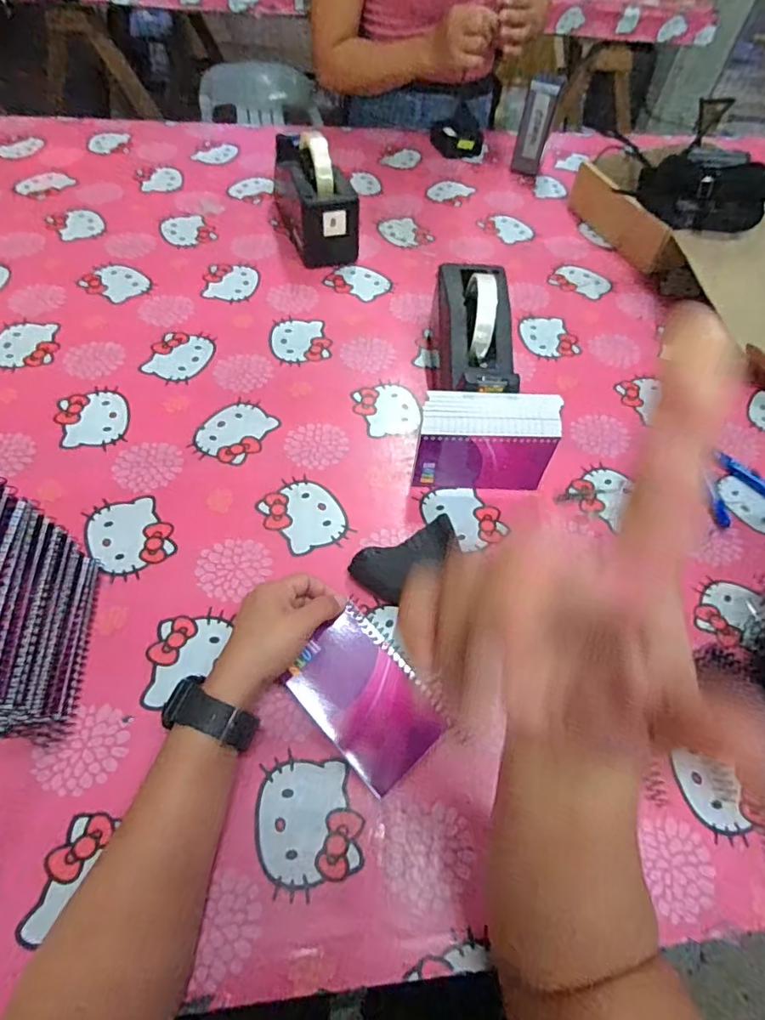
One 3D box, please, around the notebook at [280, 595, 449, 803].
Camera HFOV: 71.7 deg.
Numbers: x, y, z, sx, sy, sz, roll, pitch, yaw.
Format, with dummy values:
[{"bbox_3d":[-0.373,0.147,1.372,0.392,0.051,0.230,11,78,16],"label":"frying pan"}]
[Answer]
[{"bbox_3d":[-0.012,0.147,0.419,0.083,0.005,0.119,-42,76,-13],"label":"notebook"}]

